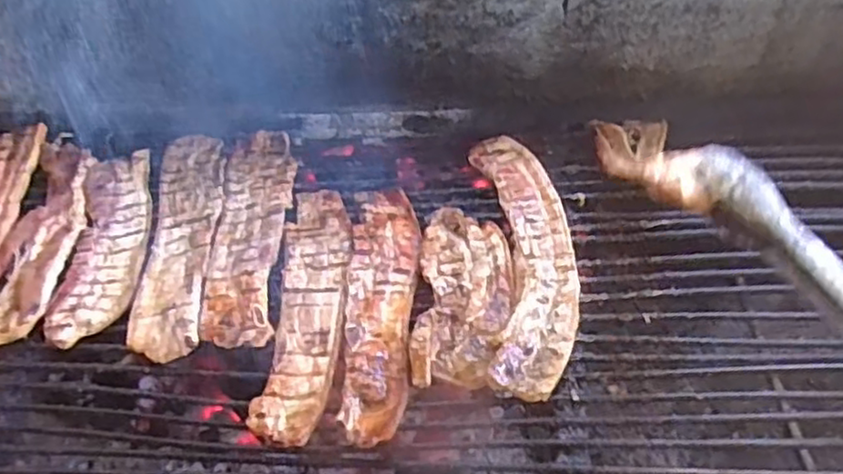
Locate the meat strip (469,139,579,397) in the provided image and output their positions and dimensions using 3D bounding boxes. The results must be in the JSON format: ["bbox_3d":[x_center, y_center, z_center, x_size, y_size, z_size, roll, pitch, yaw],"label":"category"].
[{"bbox_3d":[0.099,0.014,0.666,0.087,0.013,0.287,-4,53,1],"label":"meat strip"}]

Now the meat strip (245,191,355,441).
[{"bbox_3d":[-0.105,0.060,0.658,0.067,0.012,0.266,0,53,4],"label":"meat strip"}]

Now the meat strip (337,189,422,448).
[{"bbox_3d":[-0.038,0.060,0.645,0.065,0.012,0.264,0,53,4],"label":"meat strip"}]

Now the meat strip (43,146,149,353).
[{"bbox_3d":[-0.318,0.004,0.708,0.076,0.011,0.224,-4,53,1],"label":"meat strip"}]

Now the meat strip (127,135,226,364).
[{"bbox_3d":[-0.243,0.000,0.710,0.070,0.008,0.271,-6,53,0],"label":"meat strip"}]

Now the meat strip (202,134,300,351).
[{"bbox_3d":[-0.172,-0.006,0.709,0.074,0.009,0.261,-4,53,1],"label":"meat strip"}]

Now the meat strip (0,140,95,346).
[{"bbox_3d":[-0.389,-0.004,0.722,0.074,0.018,0.254,-2,53,3],"label":"meat strip"}]

